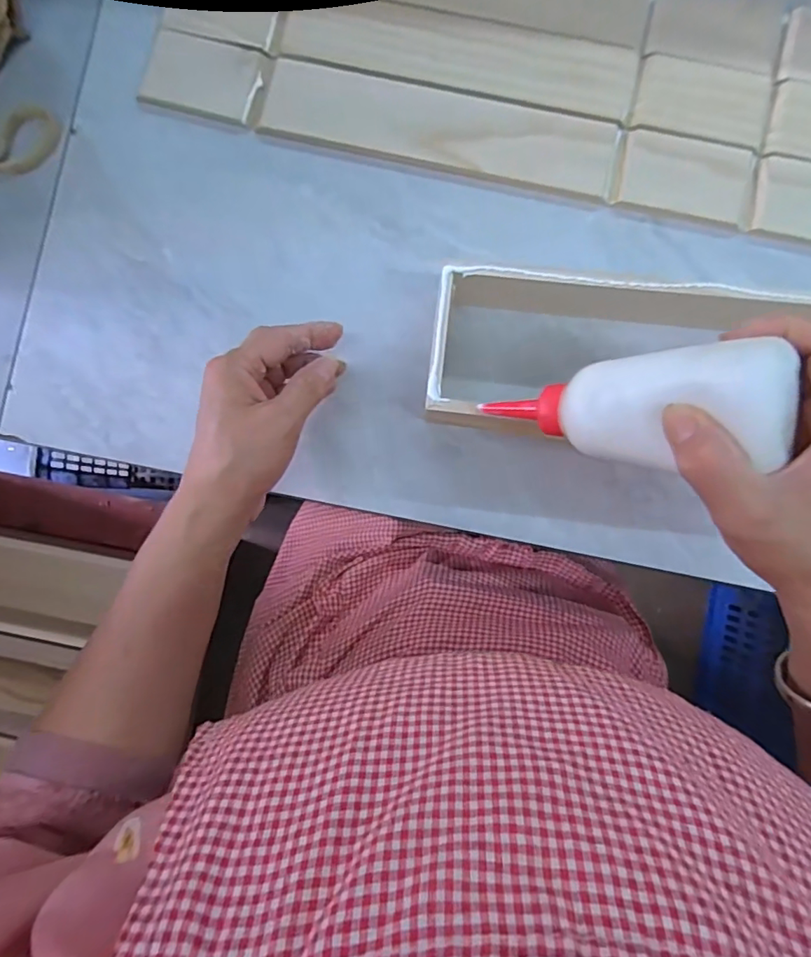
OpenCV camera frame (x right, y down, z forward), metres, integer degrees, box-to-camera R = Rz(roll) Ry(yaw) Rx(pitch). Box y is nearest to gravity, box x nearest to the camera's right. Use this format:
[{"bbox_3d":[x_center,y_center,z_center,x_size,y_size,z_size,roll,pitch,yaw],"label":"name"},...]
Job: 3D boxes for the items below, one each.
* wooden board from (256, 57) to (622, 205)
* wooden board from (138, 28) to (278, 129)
[{"bbox_3d":[0.023,-0.262,0.397,0.268,0.011,0.059,14,89,3],"label":"wooden board"},{"bbox_3d":[-0.156,-0.312,0.409,0.099,0.004,0.059,17,89,3],"label":"wooden board"}]

